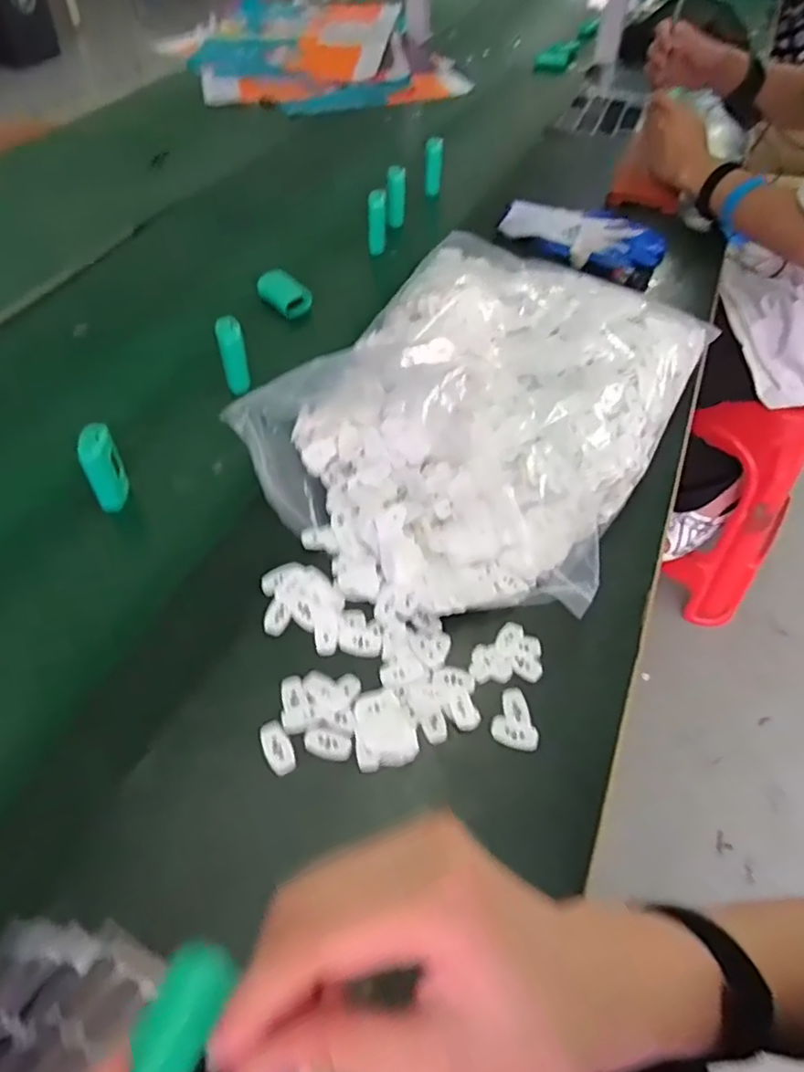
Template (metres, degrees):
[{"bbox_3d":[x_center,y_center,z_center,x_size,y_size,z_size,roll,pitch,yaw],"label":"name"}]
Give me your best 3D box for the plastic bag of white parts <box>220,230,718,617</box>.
[{"bbox_3d":[0.080,-0.135,0.613,0.321,0.080,0.462,27,54,15],"label":"plastic bag of white parts"}]

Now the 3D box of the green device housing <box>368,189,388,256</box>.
[{"bbox_3d":[-0.033,-0.414,0.860,0.024,0.075,0.026,0,51,-2],"label":"green device housing"}]

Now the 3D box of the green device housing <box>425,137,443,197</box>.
[{"bbox_3d":[0.047,-0.556,0.982,0.026,0.079,0.018,4,51,2],"label":"green device housing"}]

